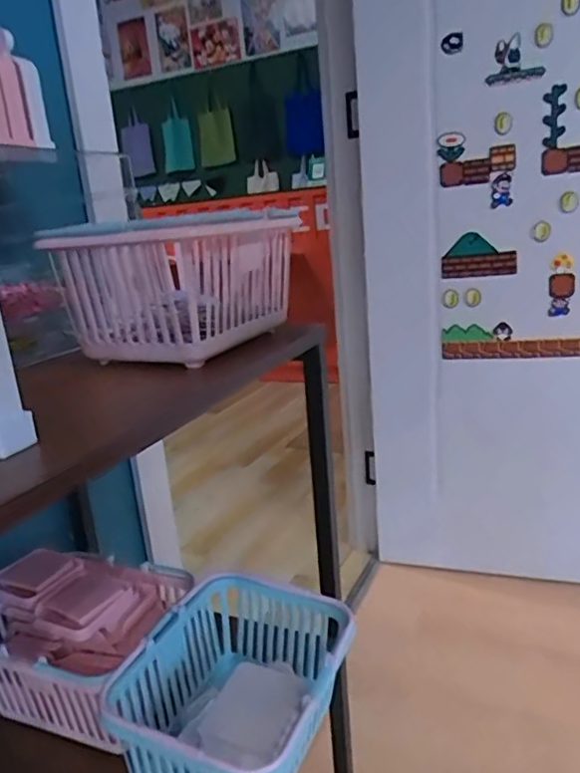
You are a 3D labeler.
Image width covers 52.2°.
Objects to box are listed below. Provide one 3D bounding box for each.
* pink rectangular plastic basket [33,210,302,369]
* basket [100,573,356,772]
[{"bbox_3d":[-0.074,-0.069,0.402,0.123,0.081,0.144,3,15,27],"label":"pink rectangular plastic basket"},{"bbox_3d":[-0.034,0.214,0.410,0.126,0.081,0.158,3,15,25],"label":"basket"}]

